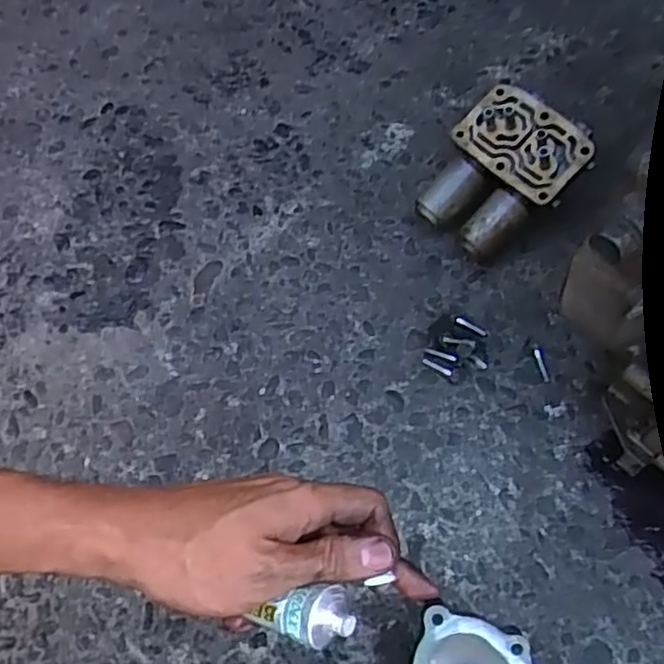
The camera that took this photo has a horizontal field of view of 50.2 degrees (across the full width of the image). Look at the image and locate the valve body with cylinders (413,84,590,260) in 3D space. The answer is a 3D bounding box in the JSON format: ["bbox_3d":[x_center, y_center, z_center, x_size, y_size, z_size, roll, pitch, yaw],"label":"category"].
[{"bbox_3d":[0.138,-0.131,0.591,0.095,0.045,0.125,44,100,20],"label":"valve body with cylinders"}]

